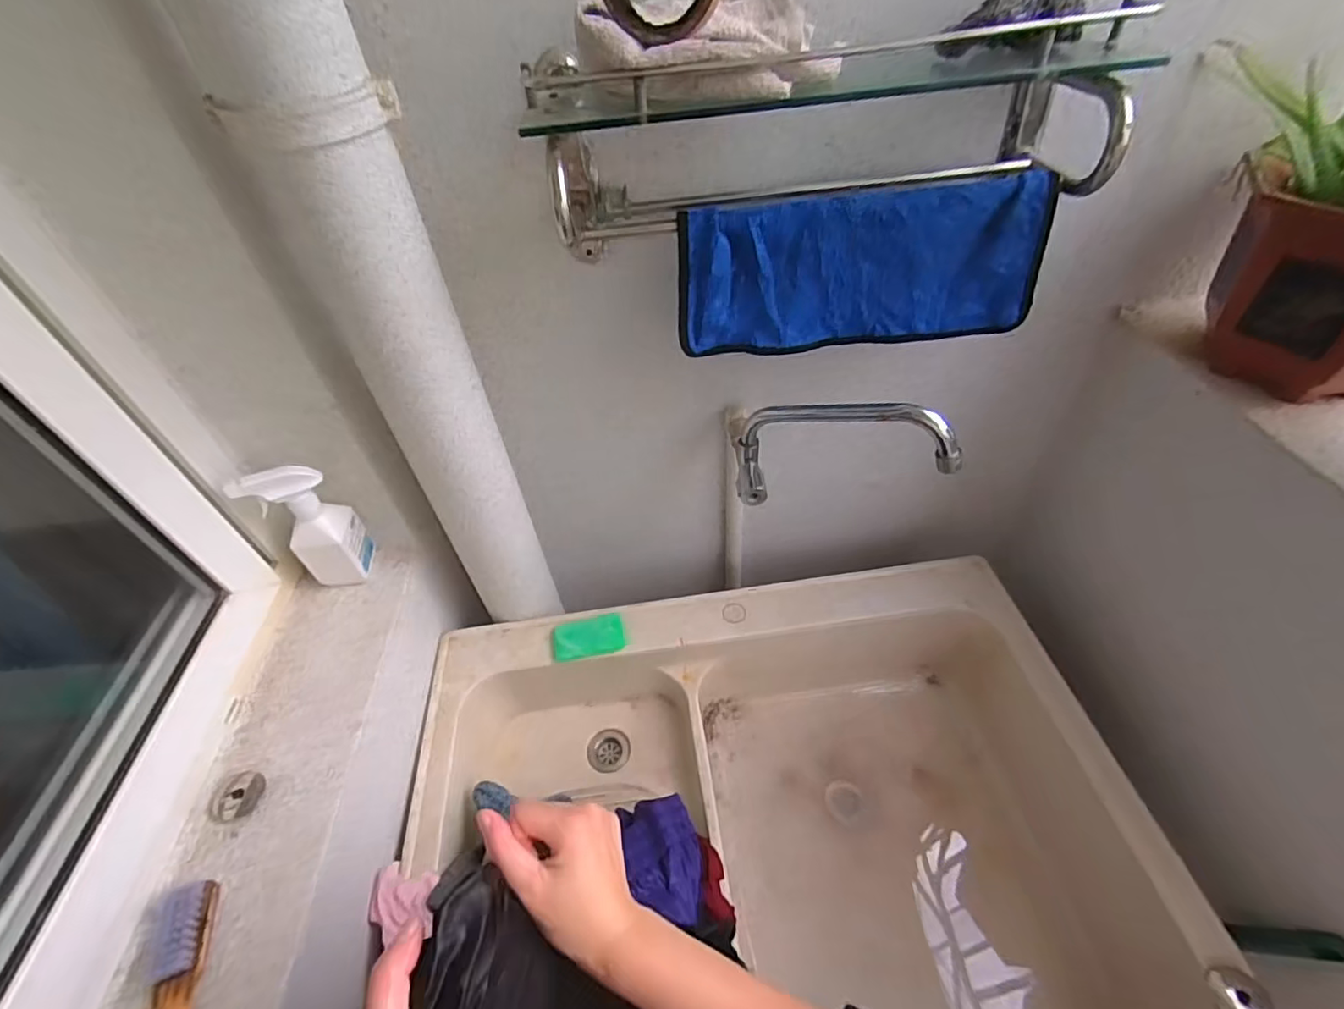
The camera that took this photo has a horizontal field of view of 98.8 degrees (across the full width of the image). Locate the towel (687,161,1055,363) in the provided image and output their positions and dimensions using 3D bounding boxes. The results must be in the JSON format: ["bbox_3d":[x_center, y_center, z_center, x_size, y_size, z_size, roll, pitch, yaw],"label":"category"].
[{"bbox_3d":[0.178,-0.223,0.561,0.337,0.142,0.028,-3,46,3],"label":"towel"}]

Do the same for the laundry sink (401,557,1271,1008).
[{"bbox_3d":[0.117,0.427,0.768,0.824,0.257,0.584,-9,46,-2],"label":"laundry sink"}]

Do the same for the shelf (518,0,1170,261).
[{"bbox_3d":[0.150,-0.324,0.502,0.522,0.134,0.149,-4,46,2],"label":"shelf"}]

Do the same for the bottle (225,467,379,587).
[{"bbox_3d":[-0.439,0.023,0.707,0.070,0.185,0.064,-9,46,-3],"label":"bottle"}]

